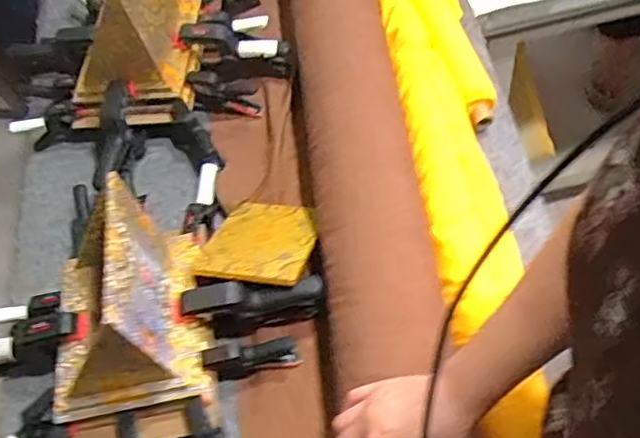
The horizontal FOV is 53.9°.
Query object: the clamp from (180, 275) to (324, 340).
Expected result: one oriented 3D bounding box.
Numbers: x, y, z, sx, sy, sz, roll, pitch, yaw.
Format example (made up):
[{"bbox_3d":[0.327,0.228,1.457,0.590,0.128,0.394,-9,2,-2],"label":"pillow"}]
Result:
[{"bbox_3d":[-0.075,0.105,0.742,0.154,0.107,0.034,-5,64,-3],"label":"clamp"}]

